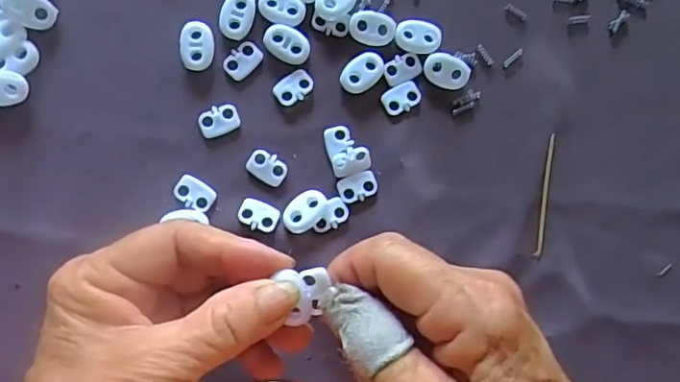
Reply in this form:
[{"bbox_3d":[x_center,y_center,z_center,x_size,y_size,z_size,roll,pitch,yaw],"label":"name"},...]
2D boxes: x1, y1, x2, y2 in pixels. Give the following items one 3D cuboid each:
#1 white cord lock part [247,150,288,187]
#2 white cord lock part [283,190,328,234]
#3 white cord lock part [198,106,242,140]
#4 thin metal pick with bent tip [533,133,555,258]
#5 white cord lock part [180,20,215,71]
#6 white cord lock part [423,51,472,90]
[{"bbox_3d":[-0.034,-0.011,0.267,0.019,0.004,0.014,32,87,-6],"label":"white cord lock part"},{"bbox_3d":[-0.017,0.009,0.266,0.015,0.007,0.023,44,86,-5],"label":"white cord lock part"},{"bbox_3d":[-0.057,-0.033,0.266,0.019,0.004,0.013,-26,93,-5],"label":"white cord lock part"},{"bbox_3d":[0.103,0.003,0.279,0.004,0.004,0.061,8,89,-6],"label":"thin metal pick with bent tip"},{"bbox_3d":[-0.067,-0.068,0.264,0.015,0.005,0.022,-1,90,-6],"label":"white cord lock part"},{"bbox_3d":[0.052,-0.059,0.275,0.023,0.005,0.017,8,89,-6],"label":"white cord lock part"}]

